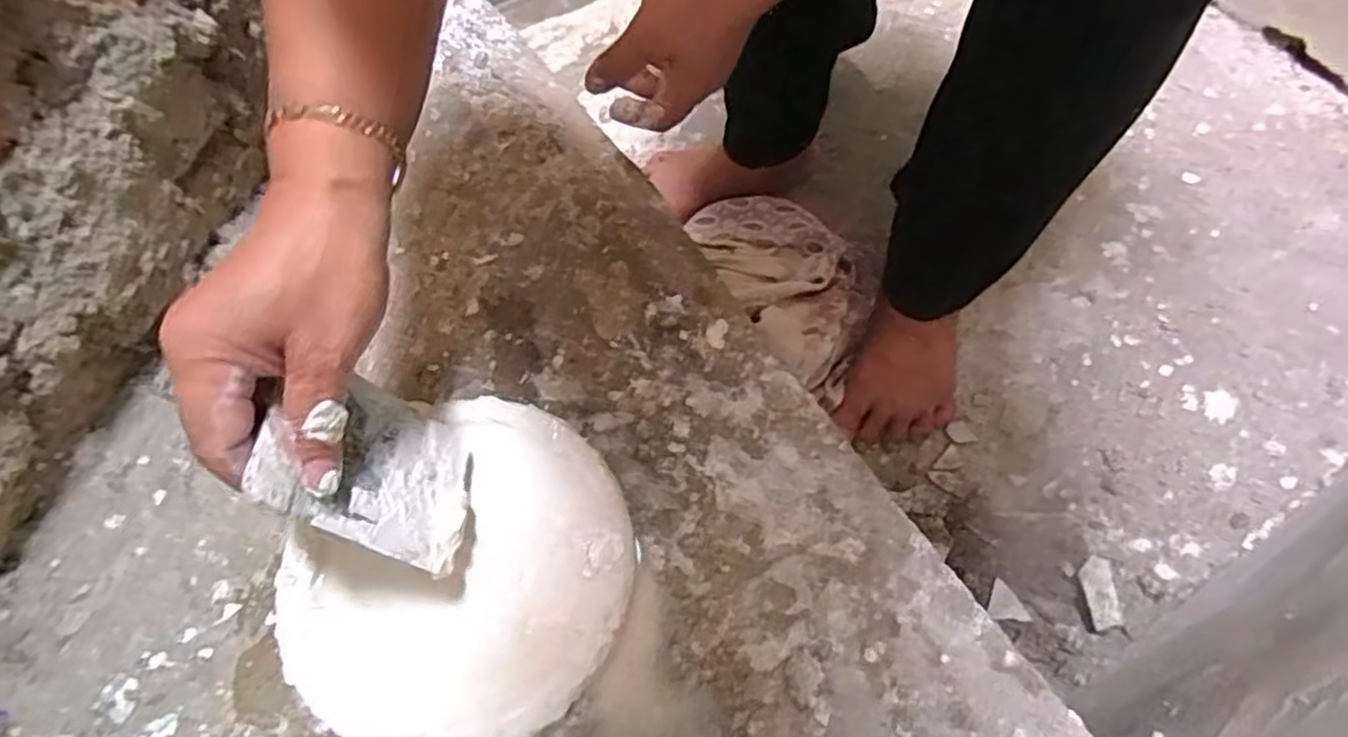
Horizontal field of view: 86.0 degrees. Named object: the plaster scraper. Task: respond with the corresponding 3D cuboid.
[{"bbox_3d":[-0.135,0.044,0.330,0.006,0.107,0.076,-23,48,22],"label":"plaster scraper"}]

